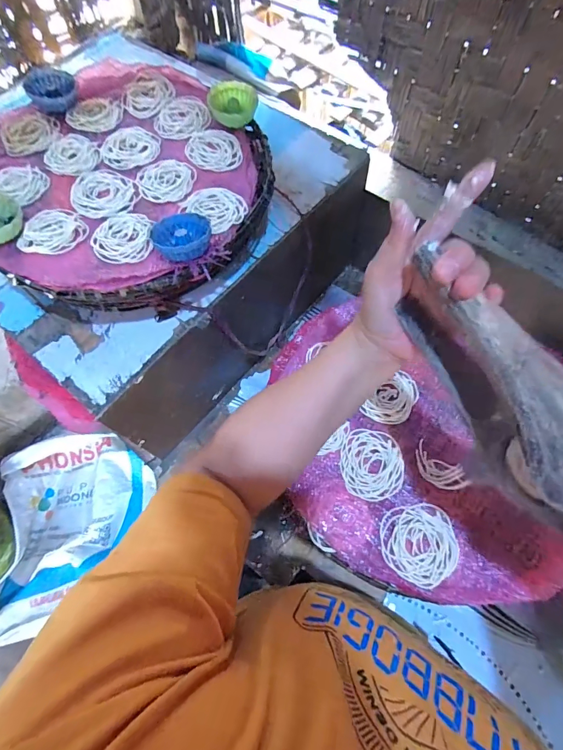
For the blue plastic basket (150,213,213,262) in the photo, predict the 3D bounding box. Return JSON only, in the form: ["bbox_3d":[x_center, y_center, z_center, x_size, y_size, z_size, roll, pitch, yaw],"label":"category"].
[{"bbox_3d":[-0.099,-0.140,0.380,0.057,0.026,0.056,-1,66,2],"label":"blue plastic basket"}]

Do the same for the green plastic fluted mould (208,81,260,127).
[{"bbox_3d":[-0.060,-0.344,0.475,0.059,0.022,0.055,-2,66,1],"label":"green plastic fluted mould"}]

